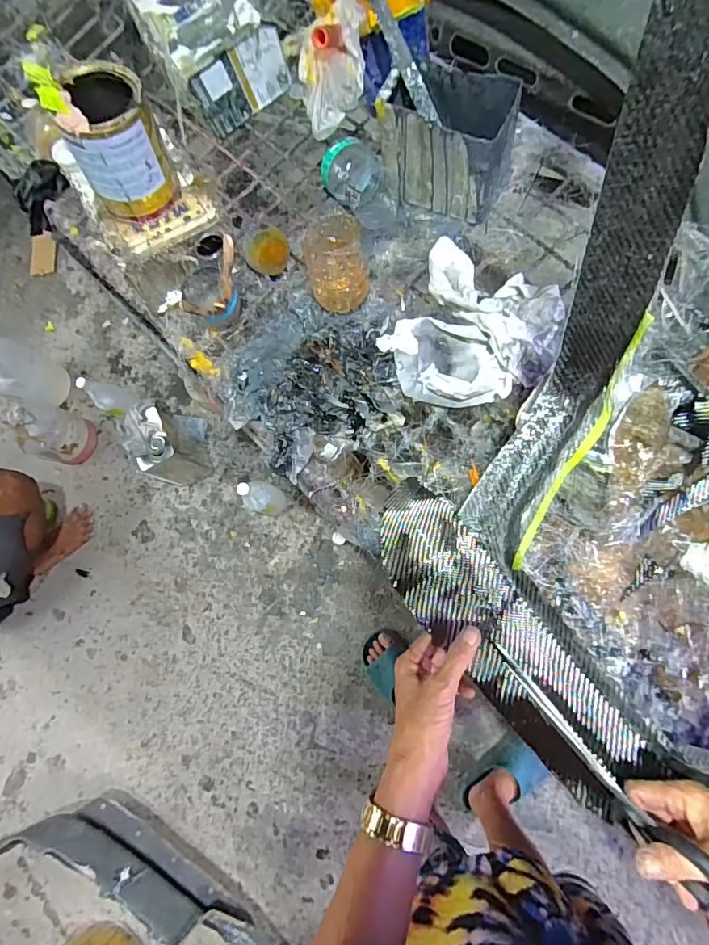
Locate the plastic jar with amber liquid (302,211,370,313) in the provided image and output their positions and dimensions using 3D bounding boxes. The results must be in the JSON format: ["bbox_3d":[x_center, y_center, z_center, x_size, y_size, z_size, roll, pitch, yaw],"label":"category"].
[{"bbox_3d":[-0.024,-0.274,0.634,0.079,0.096,0.088,-6,77,8],"label":"plastic jar with amber liquid"}]

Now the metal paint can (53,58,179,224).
[{"bbox_3d":[-0.277,-0.385,0.575,0.113,0.137,0.089,-30,75,2],"label":"metal paint can"}]

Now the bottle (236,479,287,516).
[{"bbox_3d":[-0.242,0.065,1.276,0.075,0.249,0.087,14,80,12],"label":"bottle"}]

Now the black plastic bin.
[{"bbox_3d":[0.121,-0.435,0.642,0.166,0.123,0.109,24,82,14],"label":"black plastic bin"}]

